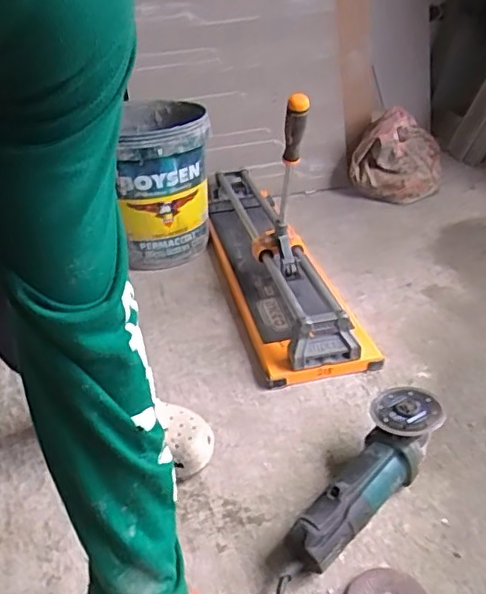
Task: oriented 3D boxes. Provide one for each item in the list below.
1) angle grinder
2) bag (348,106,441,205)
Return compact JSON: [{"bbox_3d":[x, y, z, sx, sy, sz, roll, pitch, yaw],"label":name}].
[{"bbox_3d":[0.163,0.235,0.770,0.090,0.095,0.290,22,39,35],"label":"angle grinder"},{"bbox_3d":[0.441,-0.411,1.685,0.237,0.216,0.256,9,33,18],"label":"bag"}]

